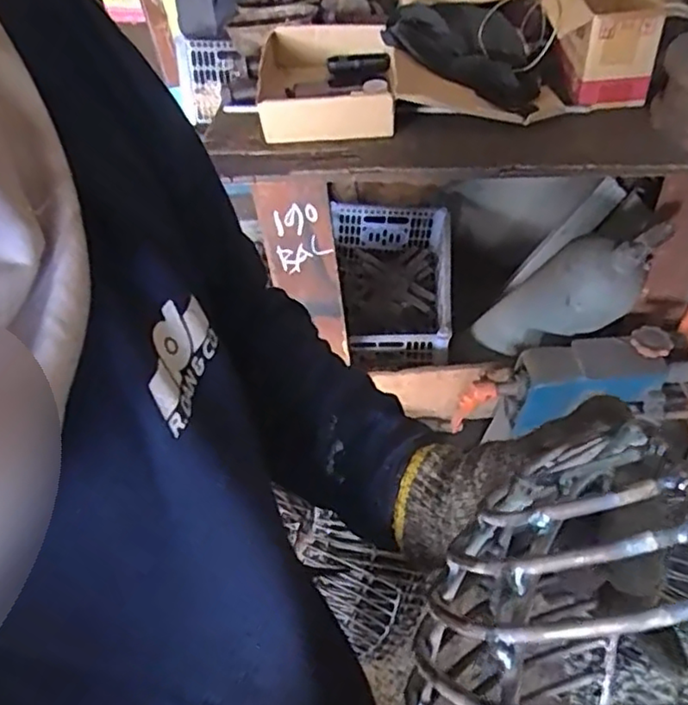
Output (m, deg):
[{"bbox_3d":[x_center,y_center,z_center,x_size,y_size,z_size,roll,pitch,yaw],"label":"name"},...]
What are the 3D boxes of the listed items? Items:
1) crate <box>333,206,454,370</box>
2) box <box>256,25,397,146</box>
[{"bbox_3d":[0.107,-0.142,1.594,0.300,0.181,0.454,-1,49,6],"label":"crate"},{"bbox_3d":[-0.032,-0.453,1.102,0.227,0.073,0.288,-6,49,1],"label":"box"}]

